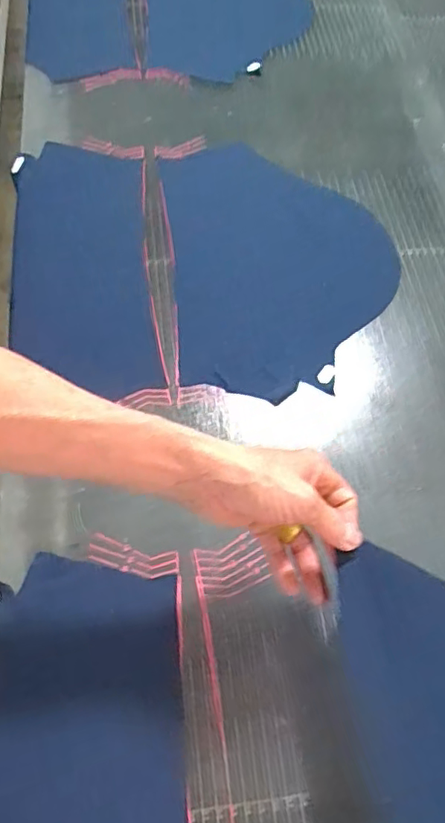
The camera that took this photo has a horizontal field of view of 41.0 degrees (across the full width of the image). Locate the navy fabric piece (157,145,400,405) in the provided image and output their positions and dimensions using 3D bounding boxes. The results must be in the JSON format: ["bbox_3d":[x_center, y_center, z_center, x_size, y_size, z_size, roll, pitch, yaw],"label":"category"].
[{"bbox_3d":[0.065,-0.173,0.664,0.243,0.012,0.332,-6,64,-3],"label":"navy fabric piece"}]

